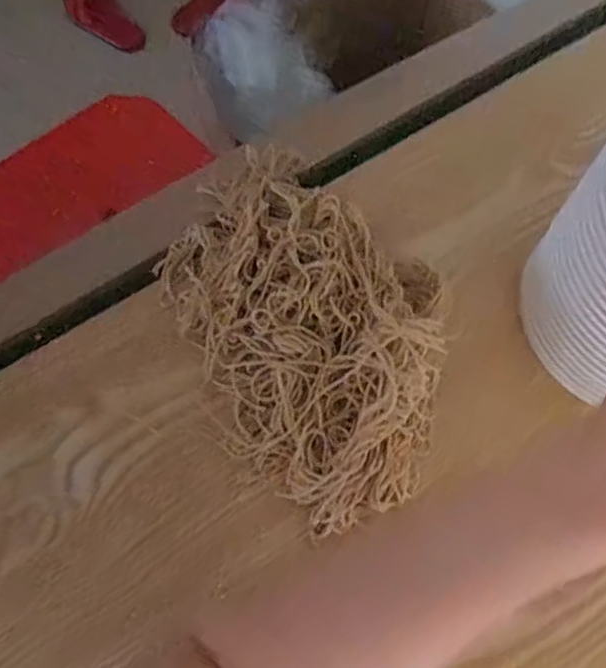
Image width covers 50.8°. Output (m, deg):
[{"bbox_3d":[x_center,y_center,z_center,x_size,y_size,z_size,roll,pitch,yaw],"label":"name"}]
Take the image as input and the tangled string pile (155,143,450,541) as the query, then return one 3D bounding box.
[{"bbox_3d":[-0.003,-0.015,0.428,0.174,0.059,0.251,-42,74,-17],"label":"tangled string pile"}]

